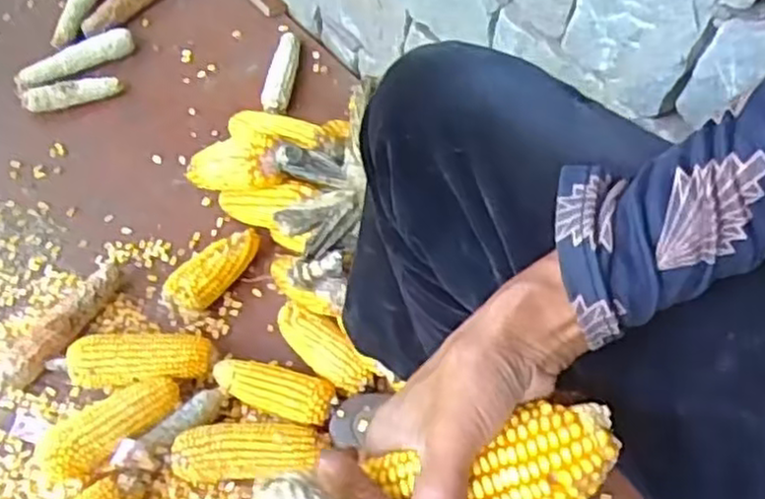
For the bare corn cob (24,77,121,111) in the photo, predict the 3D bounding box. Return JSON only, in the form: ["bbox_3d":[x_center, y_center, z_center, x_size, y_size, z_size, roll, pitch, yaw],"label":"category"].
[{"bbox_3d":[-0.442,-0.223,1.050,0.133,0.034,0.033,-17,62,-9],"label":"bare corn cob"}]

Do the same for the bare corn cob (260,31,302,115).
[{"bbox_3d":[-0.145,-0.259,1.072,0.045,0.034,0.153,8,61,5],"label":"bare corn cob"}]

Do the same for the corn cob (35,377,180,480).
[{"bbox_3d":[-0.288,0.188,0.781,0.153,0.062,0.063,-32,65,-16],"label":"corn cob"}]

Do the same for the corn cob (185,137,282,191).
[{"bbox_3d":[-0.175,-0.099,0.857,0.162,0.052,0.046,1,54,41],"label":"corn cob"}]

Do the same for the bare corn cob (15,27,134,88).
[{"bbox_3d":[-0.448,-0.275,1.080,0.175,0.033,0.041,-26,64,-13],"label":"bare corn cob"}]

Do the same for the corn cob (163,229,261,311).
[{"bbox_3d":[-0.201,0.028,0.893,0.131,0.047,0.054,-39,67,-19],"label":"corn cob"}]

